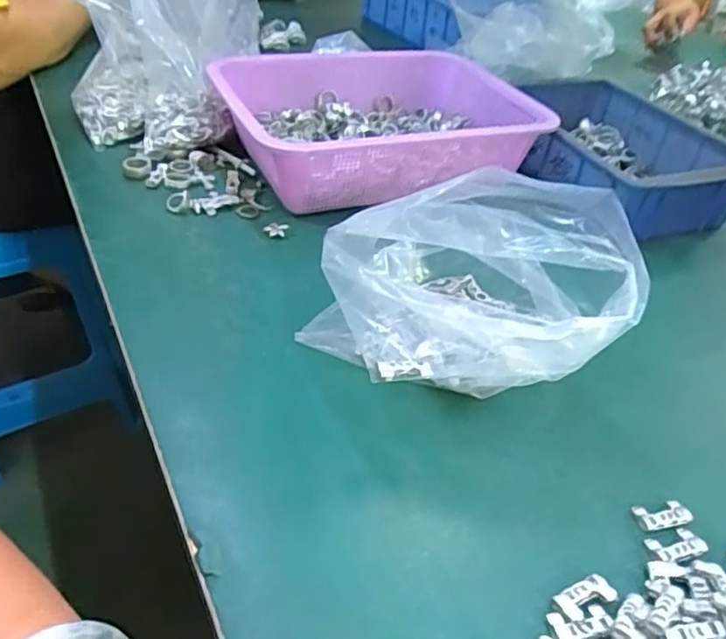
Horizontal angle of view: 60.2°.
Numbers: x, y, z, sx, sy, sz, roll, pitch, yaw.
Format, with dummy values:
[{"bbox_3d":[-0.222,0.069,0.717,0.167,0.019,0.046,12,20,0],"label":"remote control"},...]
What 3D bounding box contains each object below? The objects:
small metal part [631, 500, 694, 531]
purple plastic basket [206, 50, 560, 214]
[{"bbox_3d":[0.168,0.110,0.350,0.033,0.006,0.015,-3,39,-12],"label":"small metal part"},{"bbox_3d":[0.017,-0.204,0.648,0.325,0.083,0.237,-10,41,-20],"label":"purple plastic basket"}]

